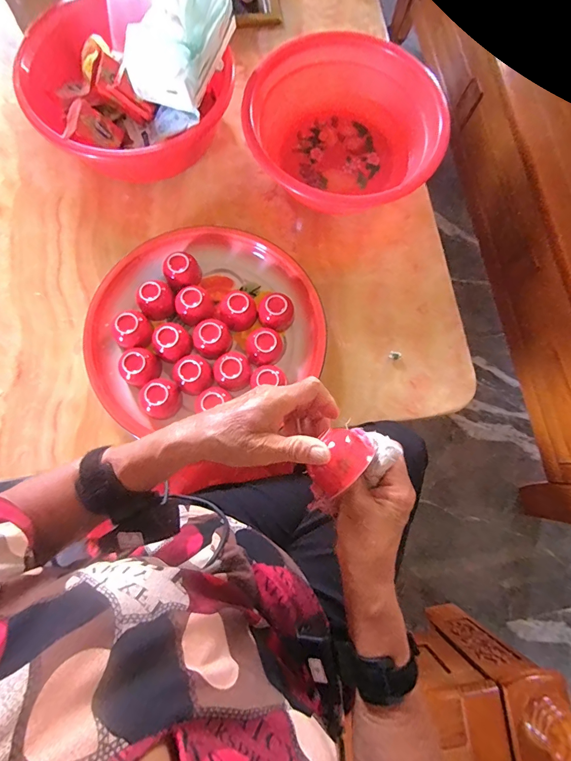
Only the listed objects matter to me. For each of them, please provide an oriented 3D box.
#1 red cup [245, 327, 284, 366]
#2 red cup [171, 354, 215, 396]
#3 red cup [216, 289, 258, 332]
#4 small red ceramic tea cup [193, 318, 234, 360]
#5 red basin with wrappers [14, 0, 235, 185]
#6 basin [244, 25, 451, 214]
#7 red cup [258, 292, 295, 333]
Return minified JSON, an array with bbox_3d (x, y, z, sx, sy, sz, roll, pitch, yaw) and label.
[{"bbox_3d":[-0.030,-0.048,0.551,0.055,0.042,0.052,1,78,-3],"label":"red cup"},{"bbox_3d":[-0.131,-0.011,0.531,0.051,0.038,0.053,-35,82,-10],"label":"red cup"},{"bbox_3d":[-0.073,-0.105,0.560,0.053,0.046,0.058,1,78,-3],"label":"red cup"},{"bbox_3d":[-0.104,-0.060,0.542,0.052,0.036,0.049,-20,80,-7],"label":"small red ceramic tea cup"},{"bbox_3d":[-0.239,-0.437,0.587,0.272,0.124,0.260,-31,81,-9],"label":"red basin with wrappers"},{"bbox_3d":[0.104,-0.392,0.611,0.264,0.105,0.288,1,78,-3],"label":"basin"},{"bbox_3d":[-0.015,-0.099,0.564,0.048,0.044,0.046,1,78,-3],"label":"red cup"}]

